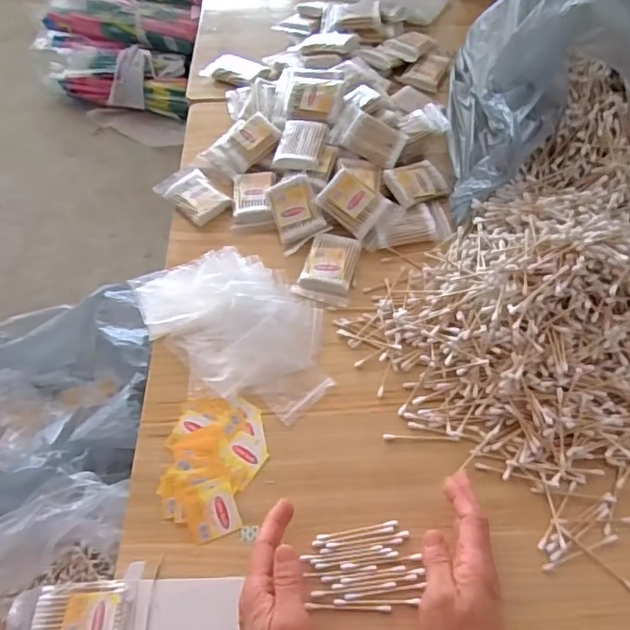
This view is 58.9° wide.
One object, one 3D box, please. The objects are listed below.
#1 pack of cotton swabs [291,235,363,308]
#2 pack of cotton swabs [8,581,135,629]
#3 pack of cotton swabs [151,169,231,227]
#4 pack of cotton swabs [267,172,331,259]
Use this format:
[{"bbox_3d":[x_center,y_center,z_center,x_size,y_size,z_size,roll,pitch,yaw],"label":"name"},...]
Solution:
[{"bbox_3d":[0.016,-0.052,0.601,0.057,0.016,0.081,14,57,11],"label":"pack of cotton swabs"},{"bbox_3d":[-0.193,0.240,0.431,0.098,0.011,0.058,-3,55,-1],"label":"pack of cotton swabs"},{"bbox_3d":[-0.148,-0.146,0.672,0.053,0.019,0.089,-37,62,-22],"label":"pack of cotton swabs"},{"bbox_3d":[-0.021,-0.117,0.634,0.054,0.011,0.082,-21,80,9],"label":"pack of cotton swabs"}]

